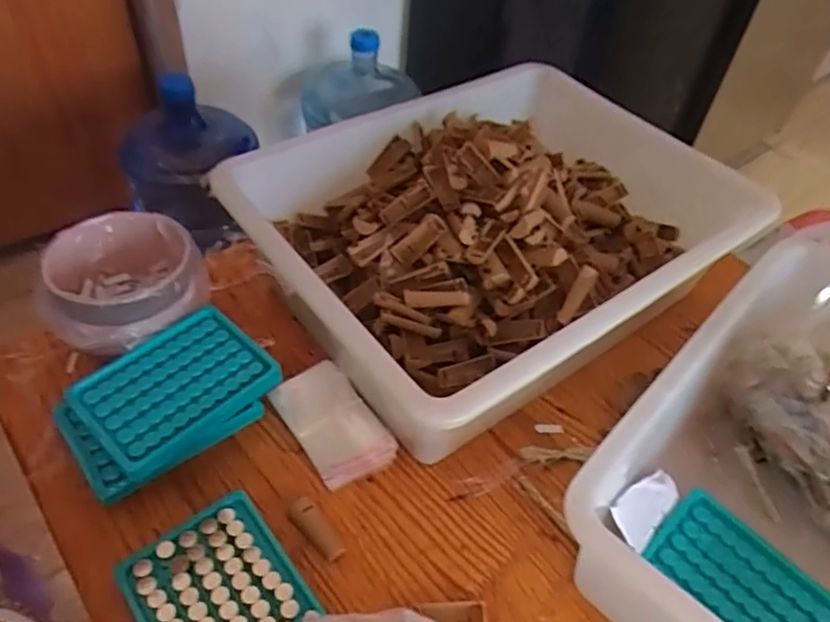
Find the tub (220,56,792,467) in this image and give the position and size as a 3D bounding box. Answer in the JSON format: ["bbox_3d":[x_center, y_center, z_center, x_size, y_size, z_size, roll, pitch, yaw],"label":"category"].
[{"bbox_3d":[0.061,-0.085,0.585,0.403,0.128,0.350,-27,56,-26],"label":"tub"}]

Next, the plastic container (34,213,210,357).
[{"bbox_3d":[-0.247,-0.020,0.534,0.118,0.074,0.126,-6,50,-11],"label":"plastic container"}]

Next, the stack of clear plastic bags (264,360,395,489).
[{"bbox_3d":[-0.067,0.092,0.511,0.064,0.009,0.105,-29,60,-24],"label":"stack of clear plastic bags"}]

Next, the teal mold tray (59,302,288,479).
[{"bbox_3d":[-0.188,0.061,0.490,0.090,0.024,0.134,38,55,25],"label":"teal mold tray"}]

